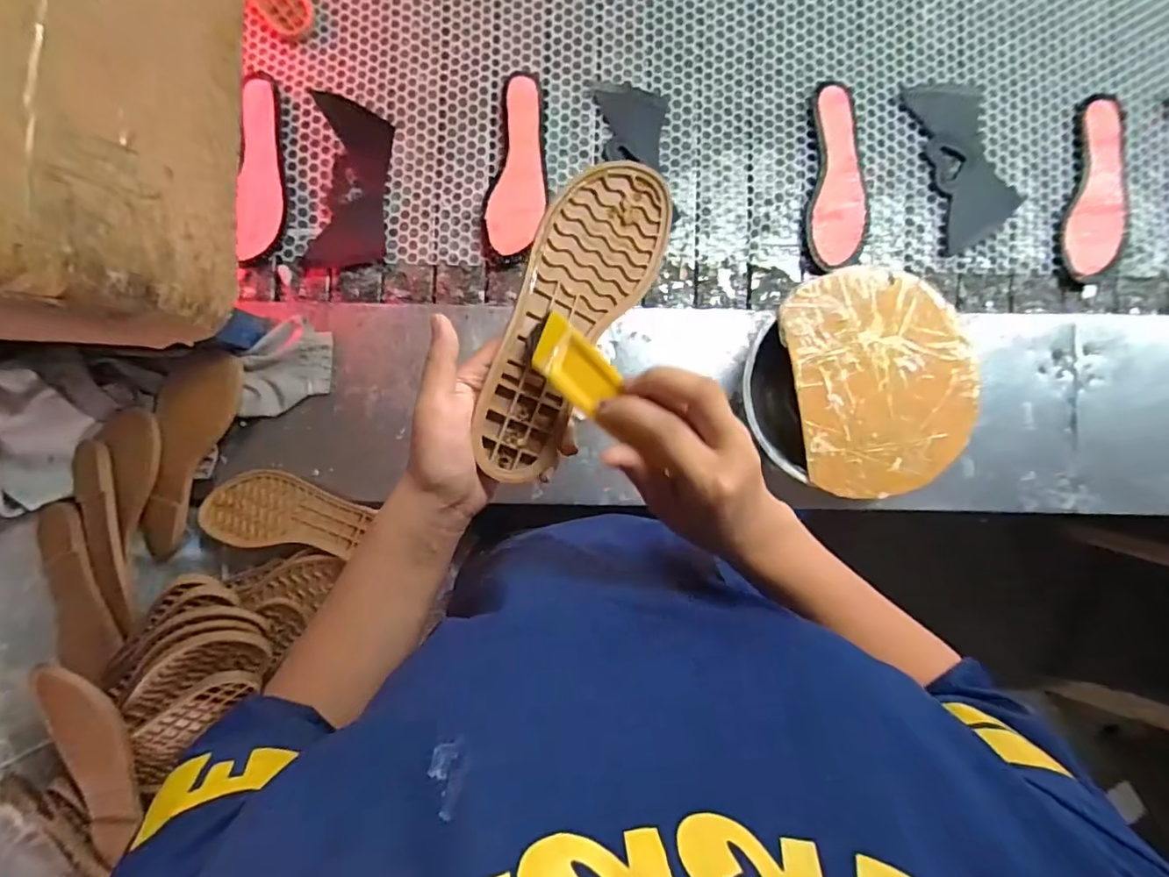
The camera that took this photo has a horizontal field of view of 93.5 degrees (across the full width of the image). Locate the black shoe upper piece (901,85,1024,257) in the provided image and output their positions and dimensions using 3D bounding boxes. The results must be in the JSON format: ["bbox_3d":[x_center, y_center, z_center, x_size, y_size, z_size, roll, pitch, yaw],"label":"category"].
[{"bbox_3d":[0.491,-0.355,0.707,0.103,0.005,0.217,-13,88,-2],"label":"black shoe upper piece"}]

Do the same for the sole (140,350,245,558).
[{"bbox_3d":[-0.471,0.015,0.640,0.079,0.015,0.239,19,87,0],"label":"sole"}]

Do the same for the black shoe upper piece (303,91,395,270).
[{"bbox_3d":[-0.294,-0.322,0.695,0.095,0.004,0.213,3,92,0],"label":"black shoe upper piece"}]

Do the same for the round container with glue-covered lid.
[{"bbox_3d":[0.306,-0.060,0.619,0.240,0.064,0.241,0,88,-1],"label":"round container with glue-covered lid"}]

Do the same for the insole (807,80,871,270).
[{"bbox_3d":[0.323,-0.330,0.693,0.080,0.022,0.234,0,88,-1],"label":"insole"}]

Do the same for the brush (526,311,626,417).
[{"bbox_3d":[-0.009,-0.045,0.334,0.033,0.017,0.066,-42,75,-6],"label":"brush"}]

